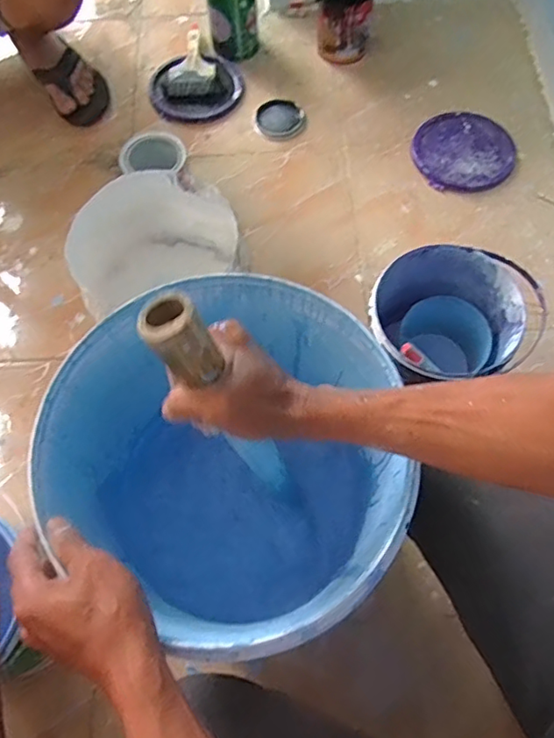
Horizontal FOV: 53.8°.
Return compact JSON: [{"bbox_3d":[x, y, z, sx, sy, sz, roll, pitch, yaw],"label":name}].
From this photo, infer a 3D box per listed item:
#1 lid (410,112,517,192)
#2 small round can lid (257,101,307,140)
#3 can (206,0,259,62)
[{"bbox_3d":[0.344,-0.406,1.003,0.181,0.013,0.188,0,67,1],"label":"lid"},{"bbox_3d":[0.004,-0.481,1.050,0.087,0.009,0.095,0,67,1],"label":"small round can lid"},{"bbox_3d":[-0.089,-0.699,1.072,0.095,0.143,0.095,-9,68,-2],"label":"can"}]

